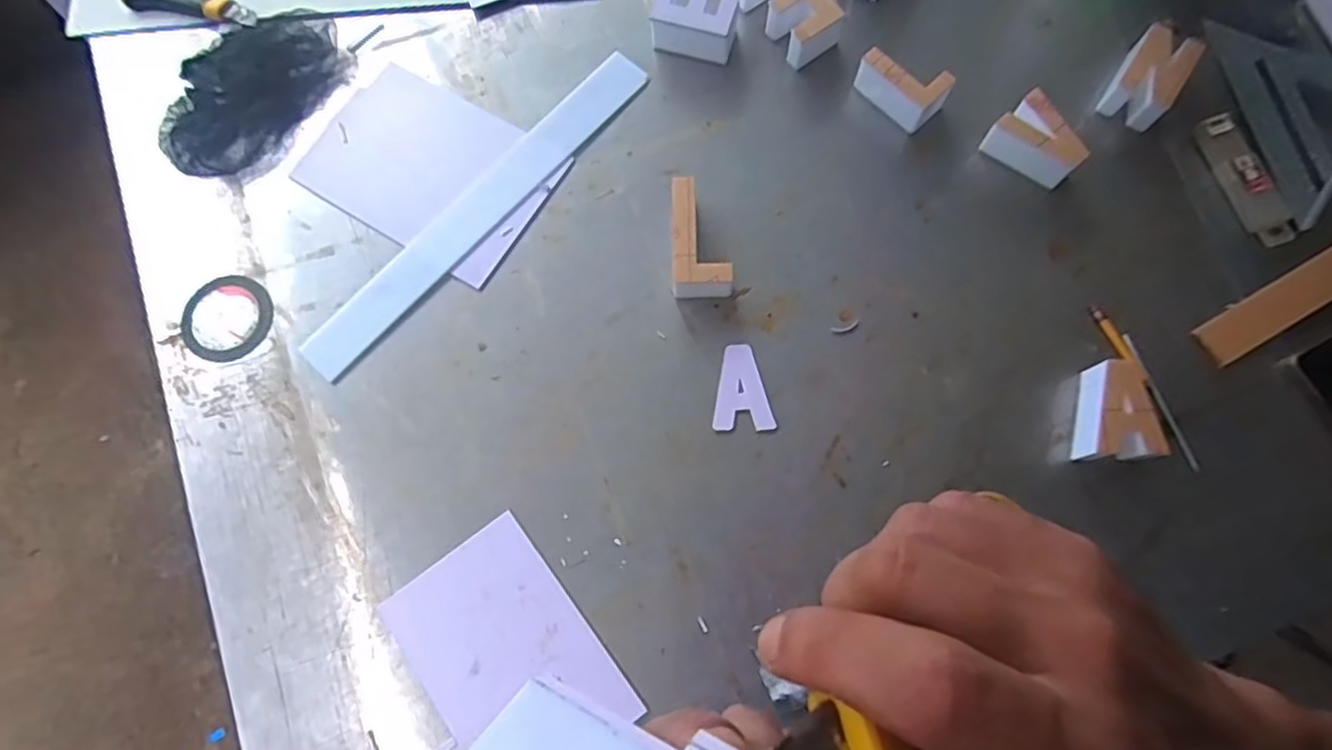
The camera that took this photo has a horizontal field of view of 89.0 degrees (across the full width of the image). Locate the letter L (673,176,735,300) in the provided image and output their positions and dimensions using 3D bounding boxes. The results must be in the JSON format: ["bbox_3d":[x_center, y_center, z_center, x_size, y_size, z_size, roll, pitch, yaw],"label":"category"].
[{"bbox_3d":[0.034,-0.133,0.659,0.055,0.047,0.108,-1,75,1],"label":"letter L"}]

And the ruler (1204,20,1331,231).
[{"bbox_3d":[0.649,-0.267,0.676,0.147,0.012,0.239,-11,74,-2],"label":"ruler"}]

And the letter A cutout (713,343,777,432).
[{"bbox_3d":[0.074,0.011,0.639,0.053,0.004,0.083,1,75,2],"label":"letter A cutout"}]

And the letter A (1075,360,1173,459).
[{"bbox_3d":[0.393,0.033,0.600,0.059,0.043,0.084,-1,75,1],"label":"letter A"}]

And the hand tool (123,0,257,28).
[{"bbox_3d":[-0.530,-0.418,0.759,0.150,0.025,0.036,12,75,5],"label":"hand tool"}]

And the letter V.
[{"bbox_3d":[0.365,-0.226,0.669,0.060,0.048,0.084,-41,78,-9],"label":"letter V"}]

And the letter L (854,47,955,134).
[{"bbox_3d":[0.240,-0.296,0.695,0.050,0.052,0.087,-42,78,-10],"label":"letter L"}]

